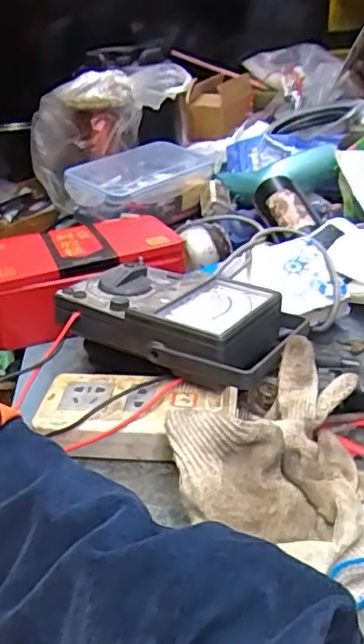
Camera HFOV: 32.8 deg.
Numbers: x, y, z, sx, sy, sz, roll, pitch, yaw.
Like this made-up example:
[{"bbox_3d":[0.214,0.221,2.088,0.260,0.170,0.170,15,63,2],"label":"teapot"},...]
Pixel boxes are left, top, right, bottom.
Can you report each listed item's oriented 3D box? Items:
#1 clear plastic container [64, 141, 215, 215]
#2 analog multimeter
[{"bbox_3d":[-0.056,-0.212,0.901,0.133,0.053,0.202,21,36,37],"label":"clear plastic container"},{"bbox_3d":[0.001,-0.005,0.524,0.189,0.048,0.123,14,32,28],"label":"analog multimeter"}]

